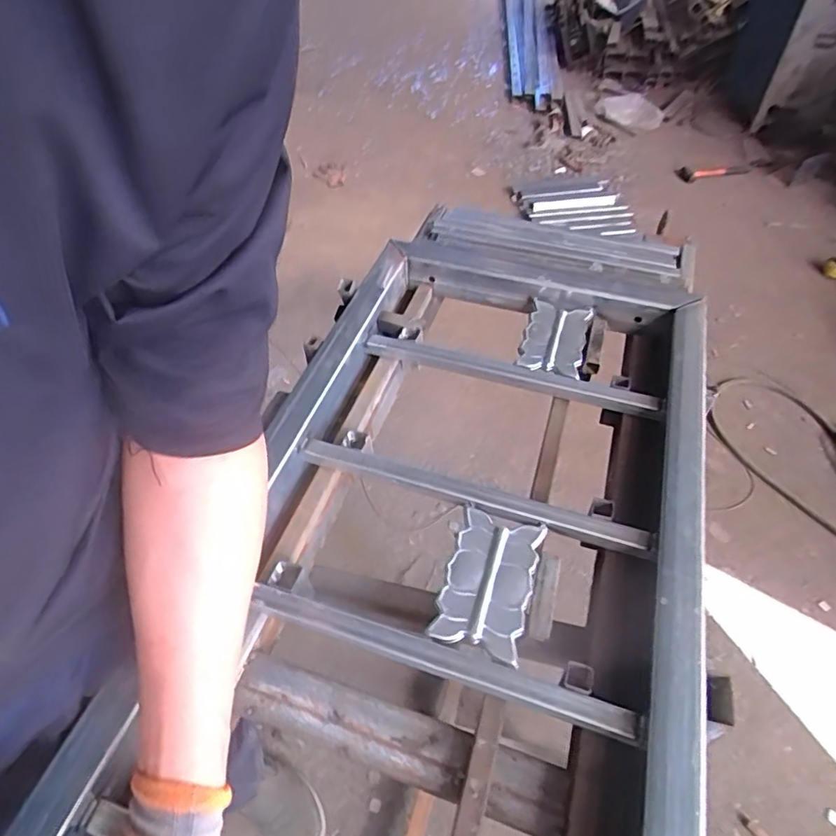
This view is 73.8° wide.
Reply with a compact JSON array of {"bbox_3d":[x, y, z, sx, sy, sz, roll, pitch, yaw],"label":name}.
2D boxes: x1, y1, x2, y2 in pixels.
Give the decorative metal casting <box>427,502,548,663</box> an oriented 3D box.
[{"bbox_3d":[0.066,0.145,0.507,0.075,0.013,0.132,14,51,11],"label":"decorative metal casting"}]

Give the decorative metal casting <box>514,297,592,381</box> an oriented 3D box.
[{"bbox_3d":[0.176,-0.105,0.717,0.076,0.017,0.128,14,51,11],"label":"decorative metal casting"}]

